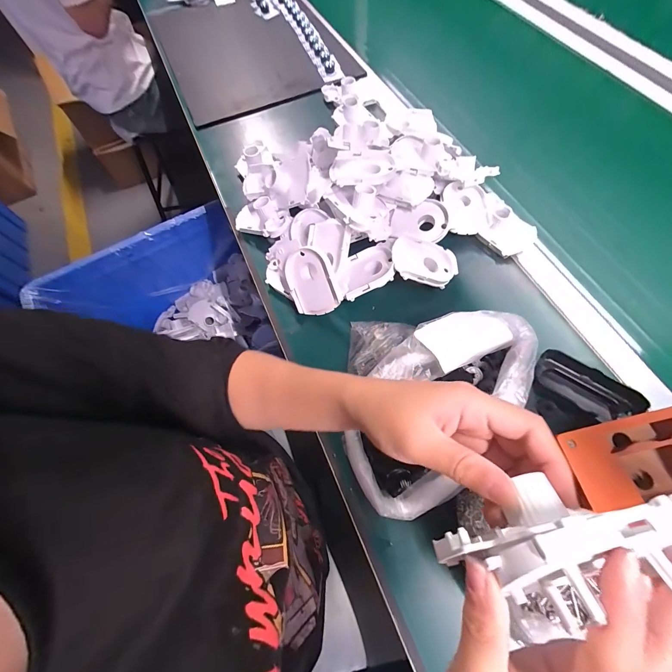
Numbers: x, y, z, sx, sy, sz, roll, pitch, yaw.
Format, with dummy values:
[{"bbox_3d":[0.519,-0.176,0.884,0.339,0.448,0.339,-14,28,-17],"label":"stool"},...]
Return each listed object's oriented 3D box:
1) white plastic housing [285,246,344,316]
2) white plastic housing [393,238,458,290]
[{"bbox_3d":[-0.032,-0.071,0.421,0.067,0.019,0.086,-21,99,25],"label":"white plastic housing"},{"bbox_3d":[0.122,-0.100,0.435,0.097,0.013,0.072,10,61,-17],"label":"white plastic housing"}]

